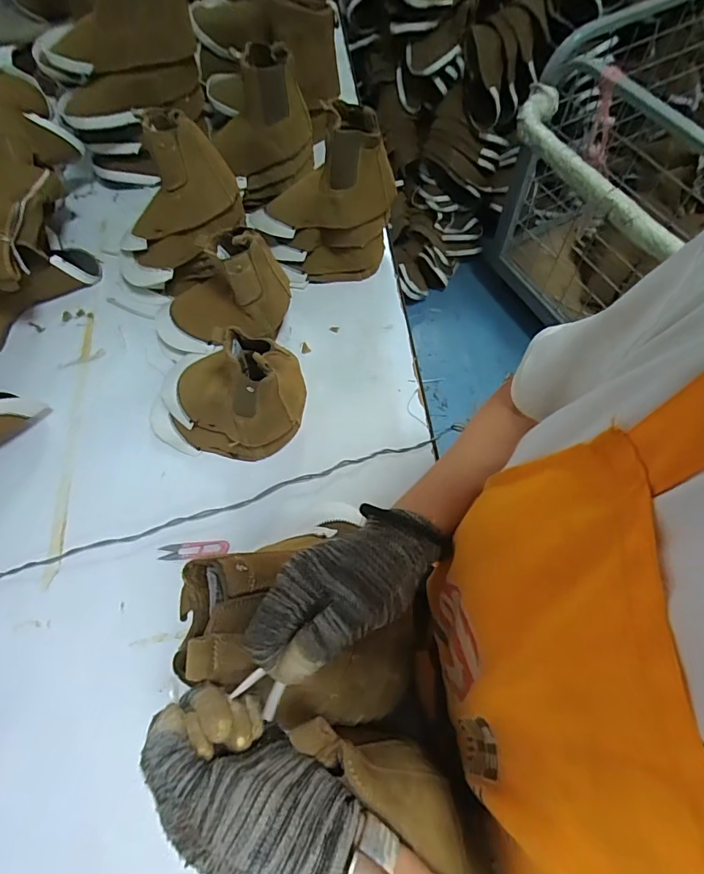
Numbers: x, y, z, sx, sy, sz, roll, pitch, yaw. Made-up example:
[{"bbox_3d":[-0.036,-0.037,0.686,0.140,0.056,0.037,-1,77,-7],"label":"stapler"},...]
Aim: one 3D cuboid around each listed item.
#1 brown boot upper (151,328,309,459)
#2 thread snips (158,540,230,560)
[{"bbox_3d":[-0.207,-0.071,0.684,0.245,0.186,0.153,19,68,12],"label":"brown boot upper"},{"bbox_3d":[-0.229,0.165,0.673,0.102,0.006,0.024,-5,65,1],"label":"thread snips"}]

